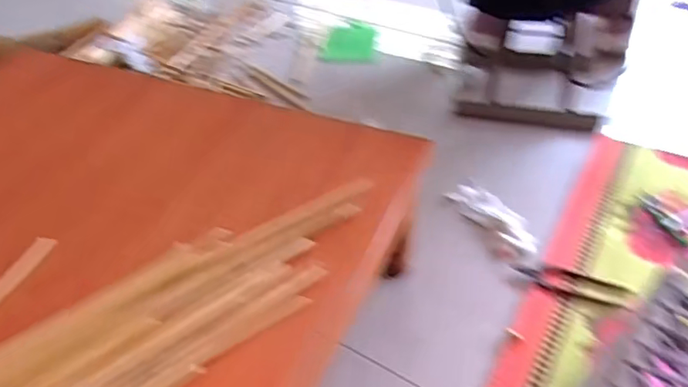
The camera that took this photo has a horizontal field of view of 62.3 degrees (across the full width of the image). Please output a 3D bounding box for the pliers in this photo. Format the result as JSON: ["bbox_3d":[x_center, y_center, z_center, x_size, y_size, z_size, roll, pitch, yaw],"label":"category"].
[{"bbox_3d":[0.317,0.125,0.802,0.155,0.012,0.041,15,48,21],"label":"pliers"}]

